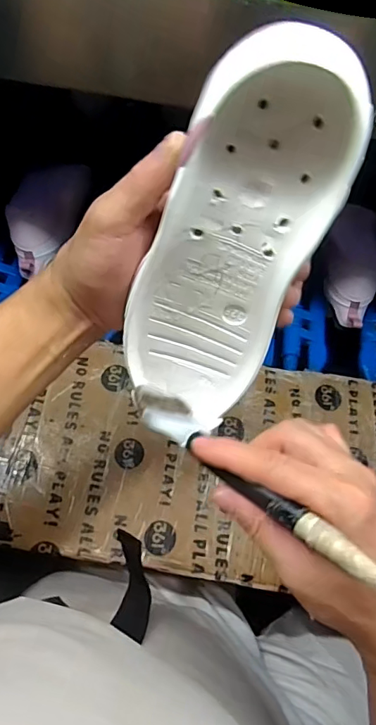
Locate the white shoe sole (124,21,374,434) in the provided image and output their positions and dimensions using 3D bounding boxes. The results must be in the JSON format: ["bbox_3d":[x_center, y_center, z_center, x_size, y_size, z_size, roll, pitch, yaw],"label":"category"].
[{"bbox_3d":[0.016,-0.050,0.262,0.083,0.222,0.041,31,41,13],"label":"white shoe sole"}]

